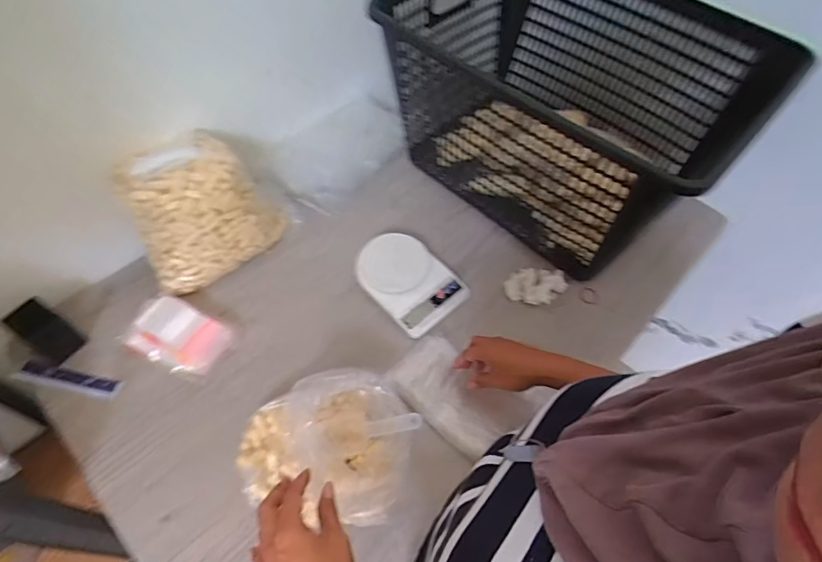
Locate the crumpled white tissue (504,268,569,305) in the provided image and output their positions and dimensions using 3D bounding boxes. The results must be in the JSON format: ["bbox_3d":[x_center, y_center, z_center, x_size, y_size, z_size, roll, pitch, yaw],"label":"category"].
[{"bbox_3d":[0.210,0.007,0.797,0.101,0.020,0.064,-1,57,-4],"label":"crumpled white tissue"}]

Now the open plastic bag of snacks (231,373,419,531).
[{"bbox_3d":[-0.110,0.200,0.614,0.208,0.102,0.178,5,57,0],"label":"open plastic bag of snacks"}]

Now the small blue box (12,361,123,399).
[{"bbox_3d":[-0.495,0.142,0.690,0.155,0.006,0.027,11,67,4],"label":"small blue box"}]

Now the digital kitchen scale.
[{"bbox_3d":[-0.004,-0.006,0.796,0.132,0.036,0.177,-37,66,-24],"label":"digital kitchen scale"}]

